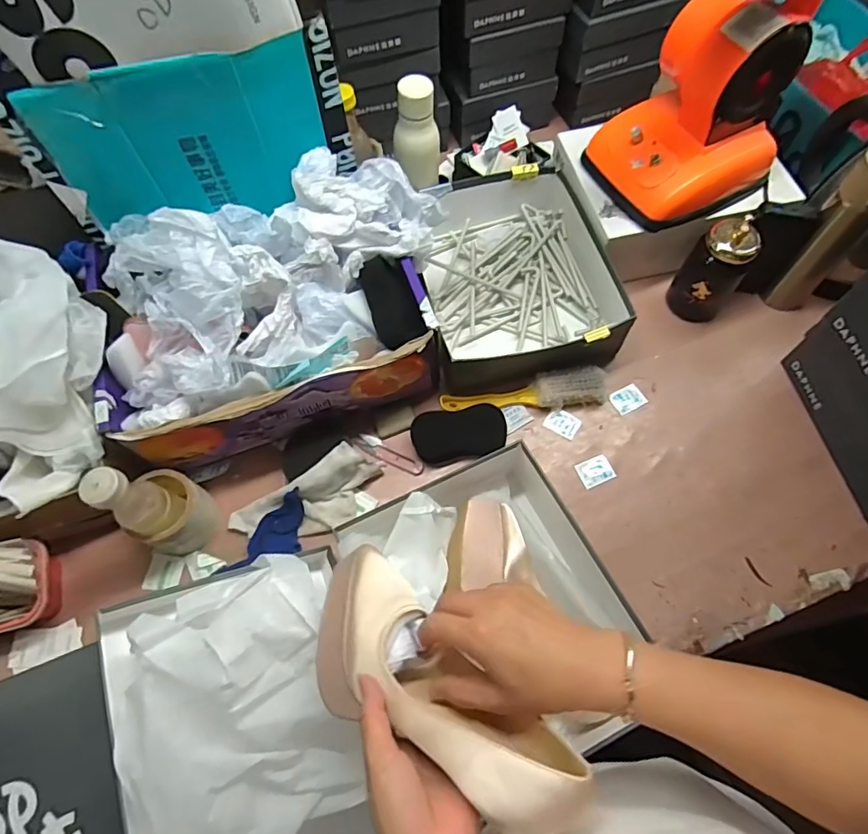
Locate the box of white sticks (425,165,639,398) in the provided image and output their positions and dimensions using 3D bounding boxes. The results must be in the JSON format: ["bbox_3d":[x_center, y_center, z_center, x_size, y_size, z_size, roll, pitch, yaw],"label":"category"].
[{"bbox_3d":[0.119,-0.221,0.787,0.265,0.098,0.349,-11,66,-2],"label":"box of white sticks"}]

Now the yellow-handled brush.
[{"bbox_3d":[0.127,-0.032,0.724,0.229,0.034,0.048,-8,65,-1],"label":"yellow-handled brush"}]

